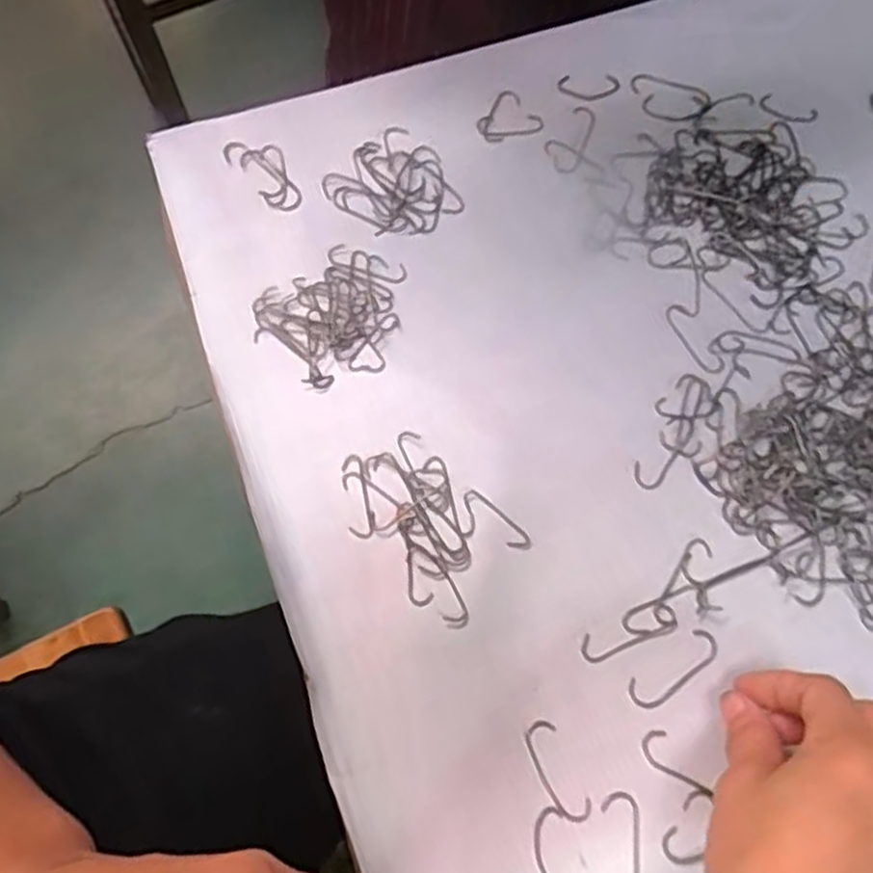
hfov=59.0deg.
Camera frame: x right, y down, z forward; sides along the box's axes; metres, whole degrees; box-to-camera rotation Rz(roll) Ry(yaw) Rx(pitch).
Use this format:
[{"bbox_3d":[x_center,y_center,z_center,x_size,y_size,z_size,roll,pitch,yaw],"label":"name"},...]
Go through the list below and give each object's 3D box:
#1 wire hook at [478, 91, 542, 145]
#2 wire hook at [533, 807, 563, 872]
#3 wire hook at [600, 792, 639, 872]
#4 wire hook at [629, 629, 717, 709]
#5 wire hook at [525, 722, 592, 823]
[{"bbox_3d":[0.041,-0.181,0.445,0.033,0.005,0.029,-43,76,-14],"label":"wire hook"},{"bbox_3d":[0.050,0.175,0.317,0.016,0.004,0.039,-15,71,-6],"label":"wire hook"},{"bbox_3d":[0.076,0.175,0.319,0.016,0.004,0.049,5,70,1],"label":"wire hook"},{"bbox_3d":[0.107,0.104,0.344,0.047,0.004,0.015,-35,75,-12],"label":"wire hook"},{"bbox_3d":[0.052,0.143,0.328,0.015,0.004,0.043,-24,72,-9],"label":"wire hook"}]

